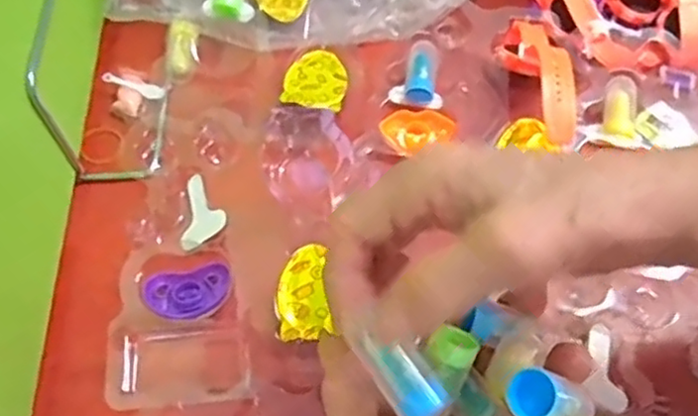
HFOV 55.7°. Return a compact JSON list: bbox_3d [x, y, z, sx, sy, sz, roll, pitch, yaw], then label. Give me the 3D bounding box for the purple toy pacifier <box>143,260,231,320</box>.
[{"bbox_3d":[-0.087,0.046,0.358,0.046,0.004,0.029,-13,63,-7],"label":"purple toy pacifier"}]

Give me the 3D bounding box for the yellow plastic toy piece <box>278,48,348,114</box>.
[{"bbox_3d":[-0.021,-0.083,0.426,0.039,0.004,0.048,10,58,4],"label":"yellow plastic toy piece"}]

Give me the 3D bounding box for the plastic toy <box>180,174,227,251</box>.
[{"bbox_3d":[-0.087,0.001,0.384,0.027,0.009,0.050,-16,48,-9],"label":"plastic toy"}]

